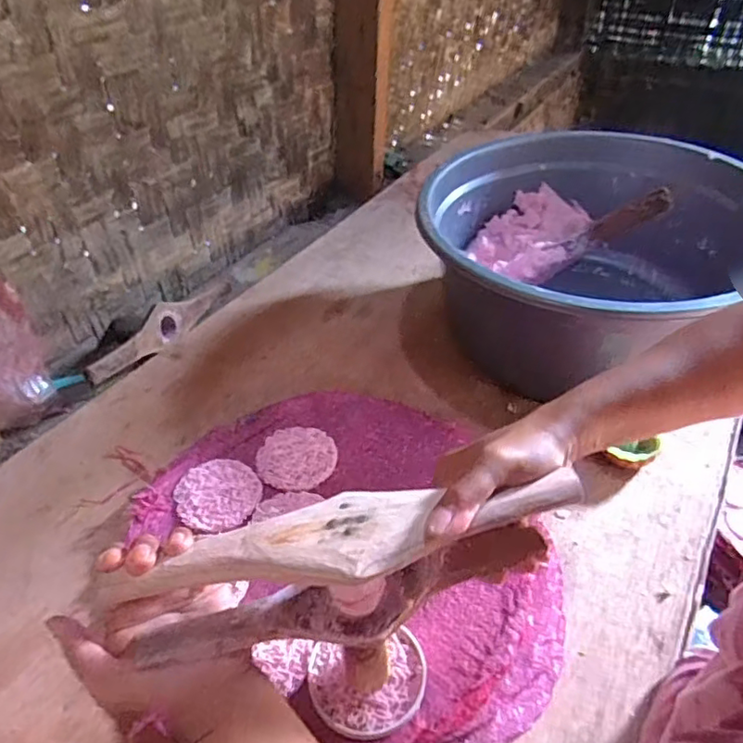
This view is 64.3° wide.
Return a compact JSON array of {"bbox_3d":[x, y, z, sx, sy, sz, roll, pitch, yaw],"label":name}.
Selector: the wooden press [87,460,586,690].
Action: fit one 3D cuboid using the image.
[{"bbox_3d":[-0.008,0.125,0.369,0.289,0.097,0.063,-15,41,-2],"label":"wooden press"}]

